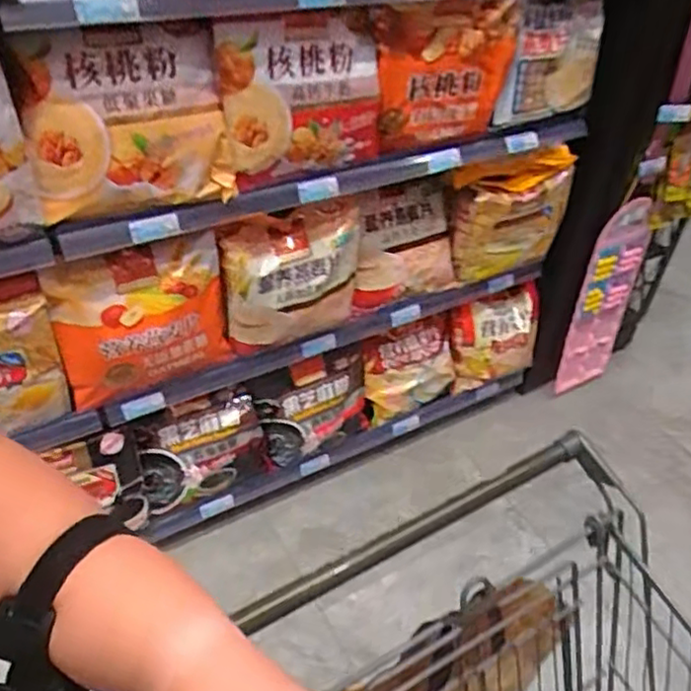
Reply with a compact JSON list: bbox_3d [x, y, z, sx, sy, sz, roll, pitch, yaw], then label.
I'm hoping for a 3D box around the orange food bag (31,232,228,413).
[{"bbox_3d":[-0.383,-0.043,1.262,0.318,0.297,0.071,-24,48,-29],"label":"orange food bag"}]

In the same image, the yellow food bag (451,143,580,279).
[{"bbox_3d":[0.387,-0.295,1.559,0.303,0.310,0.061,-3,41,-8],"label":"yellow food bag"}]

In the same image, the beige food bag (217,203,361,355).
[{"bbox_3d":[-0.101,-0.140,1.381,0.308,0.289,0.062,-20,46,-25],"label":"beige food bag"}]

